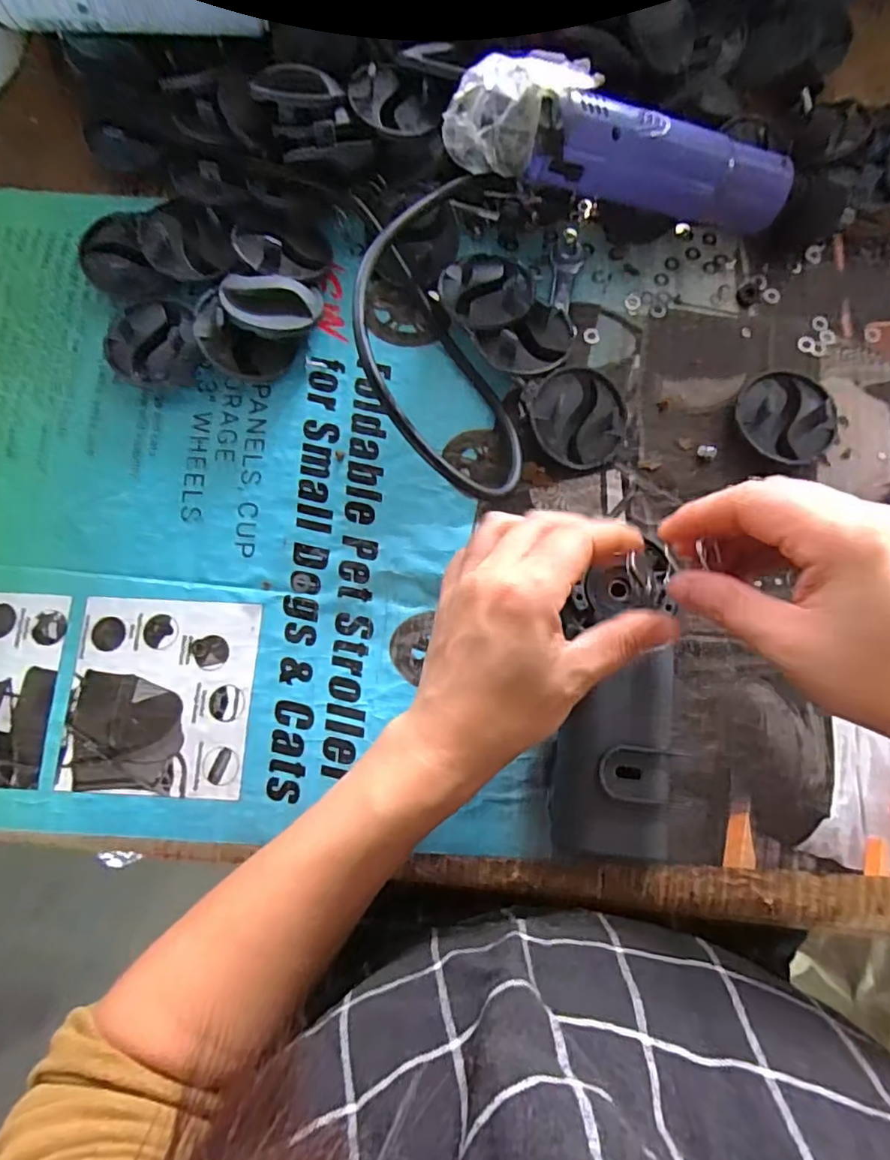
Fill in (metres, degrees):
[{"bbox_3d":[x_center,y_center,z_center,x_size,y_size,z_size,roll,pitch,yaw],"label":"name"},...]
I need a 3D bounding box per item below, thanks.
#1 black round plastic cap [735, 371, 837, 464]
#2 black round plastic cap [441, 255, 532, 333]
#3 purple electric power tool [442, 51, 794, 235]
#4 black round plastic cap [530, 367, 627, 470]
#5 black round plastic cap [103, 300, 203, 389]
[{"bbox_3d":[0.198,-0.094,0.335,0.055,0.017,0.053,0,80,0],"label":"black round plastic cap"},{"bbox_3d":[0.026,-0.174,0.343,0.050,0.011,0.055,-1,74,4],"label":"black round plastic cap"},{"bbox_3d":[0.100,-0.233,0.314,0.201,0.048,0.054,3,80,-16],"label":"purple electric power tool"},{"bbox_3d":[0.077,-0.093,0.333,0.054,0.022,0.054,0,80,0],"label":"black round plastic cap"},{"bbox_3d":[-0.173,-0.140,0.338,0.054,0.020,0.051,0,80,0],"label":"black round plastic cap"}]

